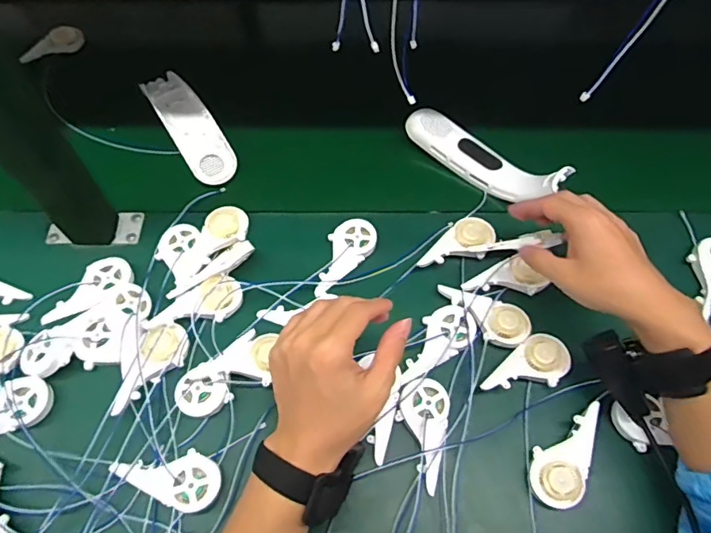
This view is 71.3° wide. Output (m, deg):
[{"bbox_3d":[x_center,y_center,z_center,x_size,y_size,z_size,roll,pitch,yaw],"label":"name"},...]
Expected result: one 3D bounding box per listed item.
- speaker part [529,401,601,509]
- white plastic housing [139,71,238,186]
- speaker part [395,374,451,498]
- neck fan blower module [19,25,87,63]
[{"bbox_3d":[0.179,0.158,0.424,0.045,0.018,0.089,18,63,9],"label":"speaker part"},{"bbox_3d":[-0.200,-0.170,0.598,0.053,0.024,0.166,-31,79,-16],"label":"white plastic housing"},{"bbox_3d":[0.057,0.145,0.435,0.043,0.014,0.089,11,62,5],"label":"speaker part"},{"bbox_3d":[-0.423,-0.309,0.695,0.048,0.020,0.094,22,64,11],"label":"neck fan blower module"}]

